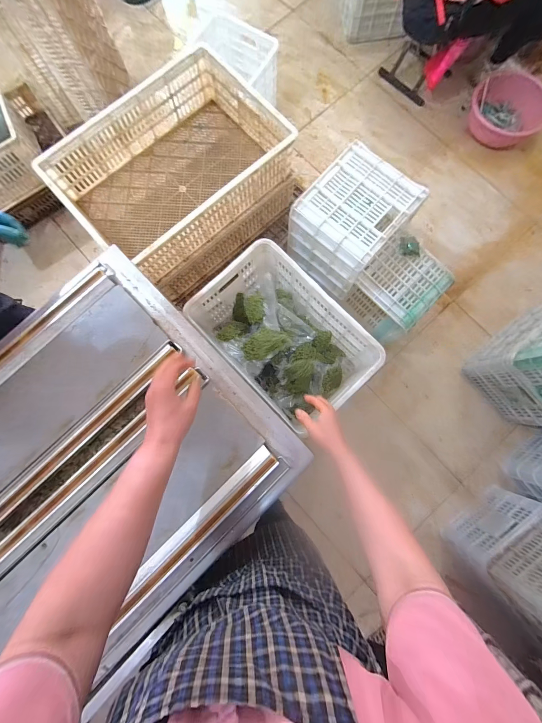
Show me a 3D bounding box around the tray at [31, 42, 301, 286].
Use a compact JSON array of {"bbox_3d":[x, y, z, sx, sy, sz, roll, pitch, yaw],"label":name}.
[{"bbox_3d":[-0.302,-0.596,0.911,0.637,0.188,0.449,-43,84,-5],"label":"tray"}]

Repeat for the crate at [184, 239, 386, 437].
[{"bbox_3d":[0.040,-0.076,0.940,0.331,0.250,0.513,-43,84,-5],"label":"crate"}]

